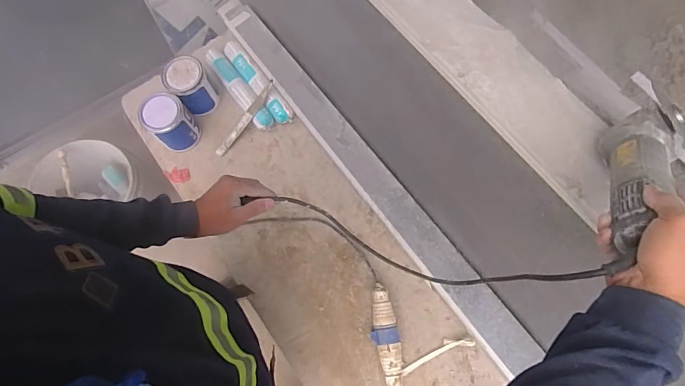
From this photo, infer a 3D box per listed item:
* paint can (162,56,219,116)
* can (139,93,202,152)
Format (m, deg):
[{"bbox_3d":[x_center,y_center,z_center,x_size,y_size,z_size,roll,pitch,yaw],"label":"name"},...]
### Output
[{"bbox_3d":[-0.372,-0.260,0.978,0.098,0.115,0.096,0,71,-1],"label":"paint can"},{"bbox_3d":[-0.411,-0.165,0.956,0.097,0.120,0.089,0,71,-1],"label":"can"}]

